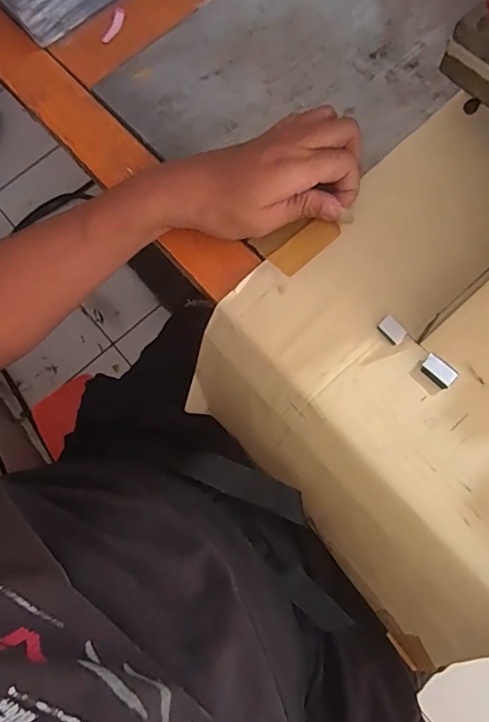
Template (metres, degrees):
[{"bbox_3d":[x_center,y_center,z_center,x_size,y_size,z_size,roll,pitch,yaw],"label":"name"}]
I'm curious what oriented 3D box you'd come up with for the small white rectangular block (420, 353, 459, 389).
[{"bbox_3d":[0.135,0.007,0.349,0.016,0.007,0.023,-40,73,-7],"label":"small white rectangular block"}]

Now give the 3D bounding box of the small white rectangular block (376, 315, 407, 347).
[{"bbox_3d":[0.106,-0.022,0.360,0.012,0.006,0.019,-41,74,-7],"label":"small white rectangular block"}]

